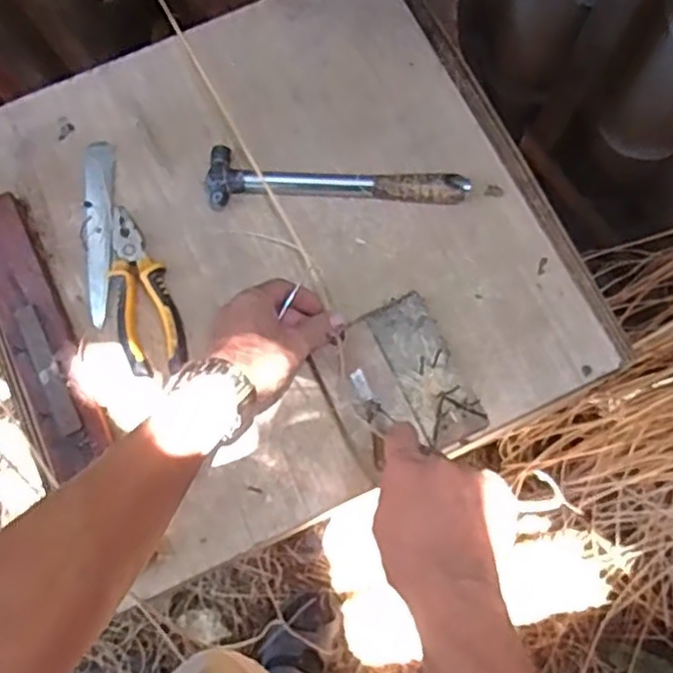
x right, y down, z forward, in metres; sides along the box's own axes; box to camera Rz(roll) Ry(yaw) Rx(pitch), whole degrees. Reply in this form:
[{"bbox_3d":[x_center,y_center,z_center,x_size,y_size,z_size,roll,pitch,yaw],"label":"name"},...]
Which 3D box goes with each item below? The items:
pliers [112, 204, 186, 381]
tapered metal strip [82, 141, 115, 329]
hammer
[{"bbox_3d":[-0.171,-0.041,0.608,0.051,0.015,0.155,-16,78,-2],"label":"pliers"},{"bbox_3d":[-0.214,-0.098,0.638,0.029,0.020,0.177,-8,77,0],"label":"tapered metal strip"},{"bbox_3d":[0.000,-0.142,0.638,0.234,0.017,0.053,2,78,2],"label":"hammer"}]

